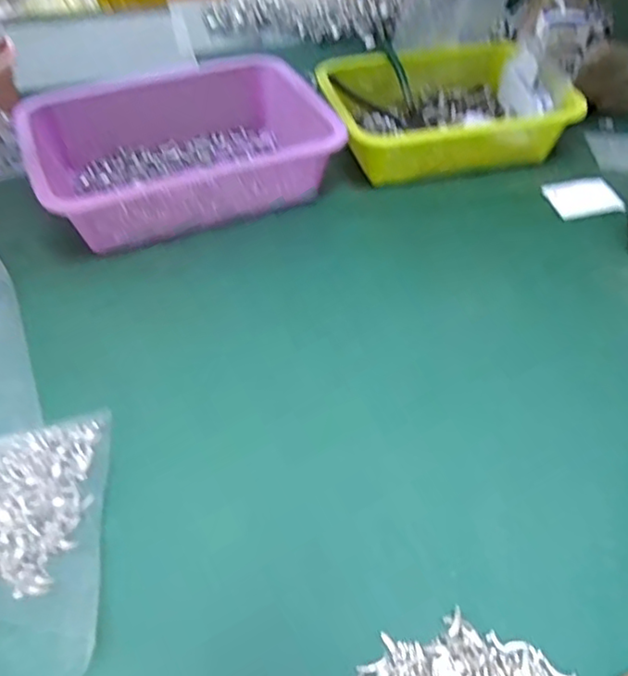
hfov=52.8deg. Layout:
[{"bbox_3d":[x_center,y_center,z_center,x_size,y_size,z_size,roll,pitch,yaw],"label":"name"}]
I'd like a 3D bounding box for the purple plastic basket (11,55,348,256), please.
[{"bbox_3d":[-0.144,-0.204,0.681,0.295,0.078,0.208,-19,49,-16],"label":"purple plastic basket"}]

